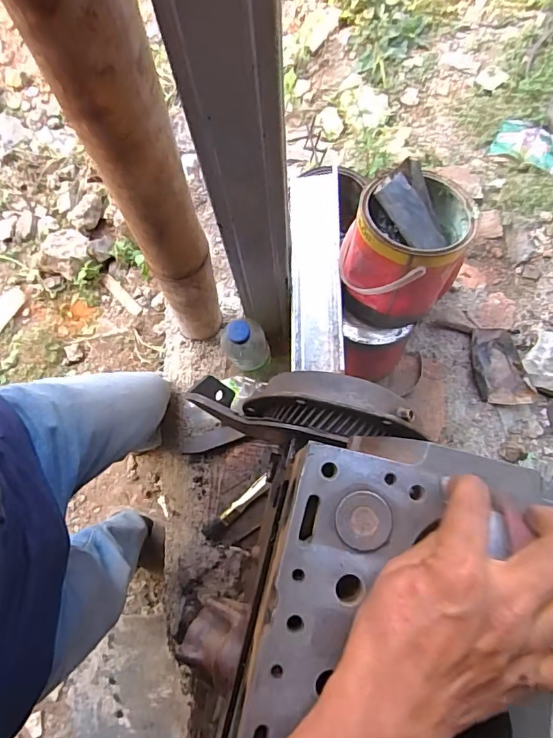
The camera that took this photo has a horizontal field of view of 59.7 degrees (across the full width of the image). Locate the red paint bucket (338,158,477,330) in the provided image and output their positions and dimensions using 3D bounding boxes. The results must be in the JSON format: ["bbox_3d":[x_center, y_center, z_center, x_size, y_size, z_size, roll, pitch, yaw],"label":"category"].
[{"bbox_3d":[0.174,-0.169,0.676,0.143,0.160,0.173,27,77,7],"label":"red paint bucket"}]

